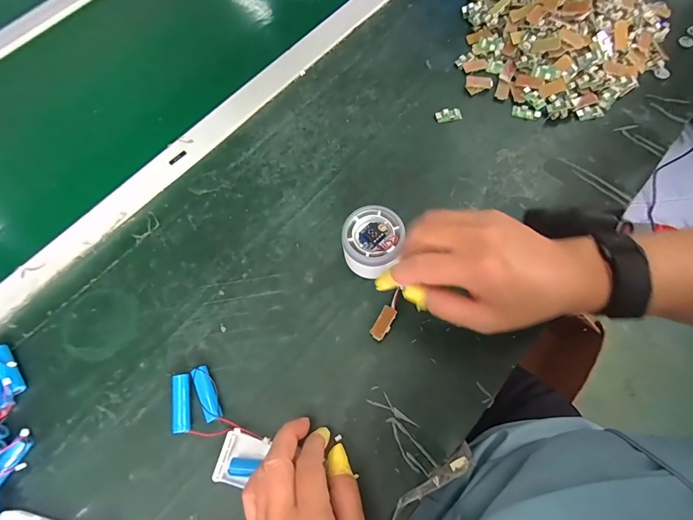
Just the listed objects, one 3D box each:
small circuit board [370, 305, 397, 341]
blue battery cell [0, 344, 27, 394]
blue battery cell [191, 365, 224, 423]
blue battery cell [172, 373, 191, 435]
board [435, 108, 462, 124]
[{"bbox_3d":[0.035,0.060,0.337,0.015,0.006,0.033,29,87,12],"label":"small circuit board"},{"bbox_3d":[-0.322,0.102,0.338,0.012,0.013,0.053,-41,74,-12],"label":"blue battery cell"},{"bbox_3d":[-0.128,0.122,0.327,0.016,0.013,0.050,-27,72,-8],"label":"blue battery cell"},{"bbox_3d":[-0.150,0.130,0.325,0.015,0.014,0.050,-7,70,-1],"label":"blue battery cell"},{"bbox_3d":[0.125,-0.178,0.436,0.030,0.004,0.017,-10,70,-2],"label":"board"}]

